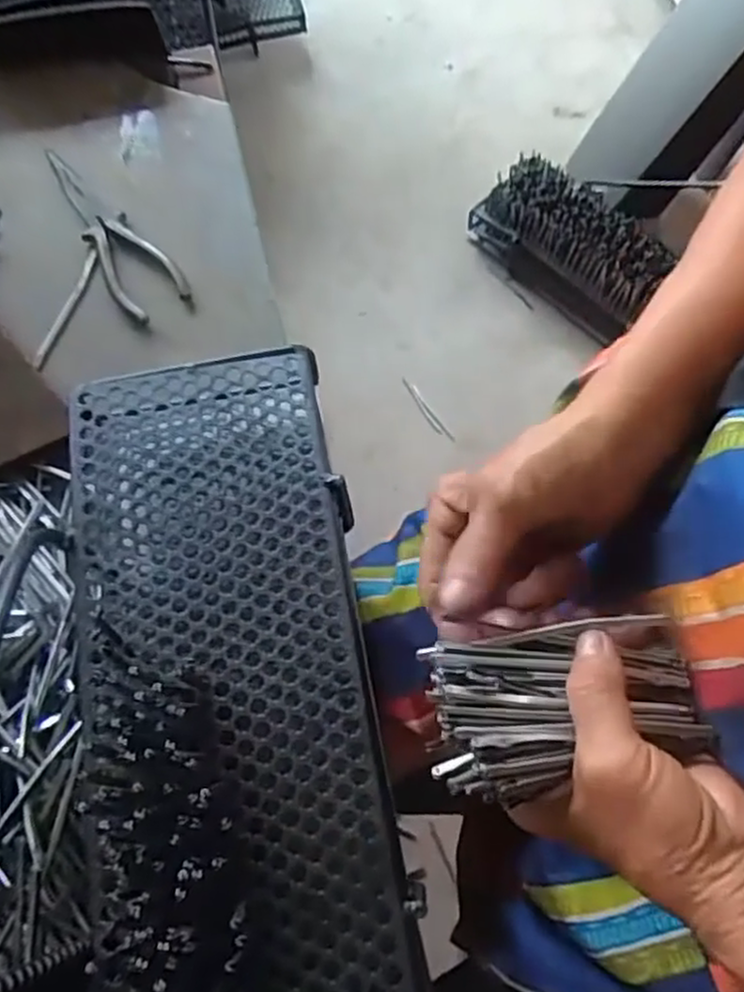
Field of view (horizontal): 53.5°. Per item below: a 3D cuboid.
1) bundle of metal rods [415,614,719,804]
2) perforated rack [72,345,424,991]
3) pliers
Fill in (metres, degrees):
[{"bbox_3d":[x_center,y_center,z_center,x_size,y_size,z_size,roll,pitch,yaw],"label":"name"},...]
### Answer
[{"bbox_3d":[0.080,0.084,0.304,0.110,0.027,0.062,-8,69,-2],"label":"bundle of metal rods"},{"bbox_3d":[-0.053,0.184,0.320,0.148,0.054,0.597,-10,69,-3],"label":"perforated rack"},{"bbox_3d":[-0.199,-0.210,0.574,0.053,0.007,0.189,-27,71,-9],"label":"pliers"}]

